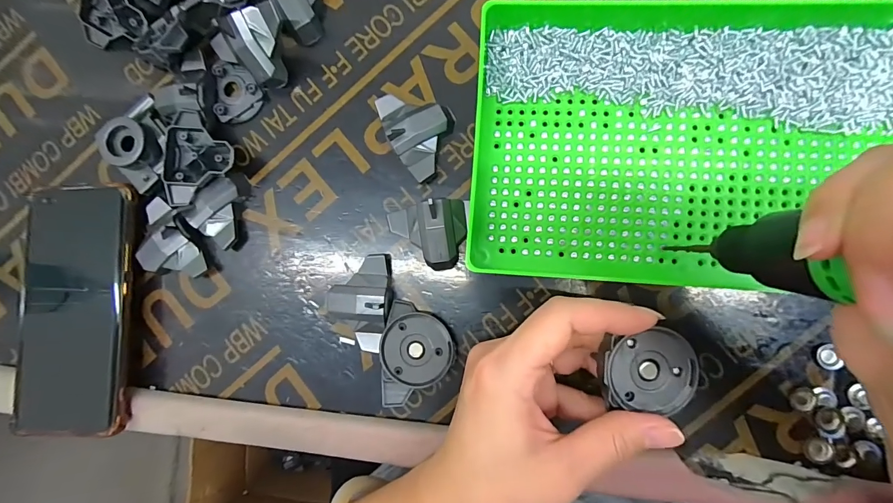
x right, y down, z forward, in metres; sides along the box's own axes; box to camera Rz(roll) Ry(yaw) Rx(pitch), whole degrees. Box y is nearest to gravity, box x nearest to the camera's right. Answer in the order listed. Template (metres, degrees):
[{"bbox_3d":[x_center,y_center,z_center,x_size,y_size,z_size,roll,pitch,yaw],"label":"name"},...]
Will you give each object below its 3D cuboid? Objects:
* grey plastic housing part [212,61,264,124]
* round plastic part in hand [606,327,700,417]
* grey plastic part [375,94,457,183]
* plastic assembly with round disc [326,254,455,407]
[{"bbox_3d":[-0.139,-0.108,0.257,0.030,0.009,0.039,-5,88,5],"label":"grey plastic housing part"},{"bbox_3d":[0.099,0.057,0.184,0.042,0.006,0.038,9,89,5],"label":"round plastic part in hand"},{"bbox_3d":[-0.016,-0.078,0.239,0.042,0.021,0.058,-32,86,3],"label":"grey plastic part"},{"bbox_3d":[-0.035,0.045,0.232,0.049,0.030,0.082,-40,85,3],"label":"plastic assembly with round disc"}]

